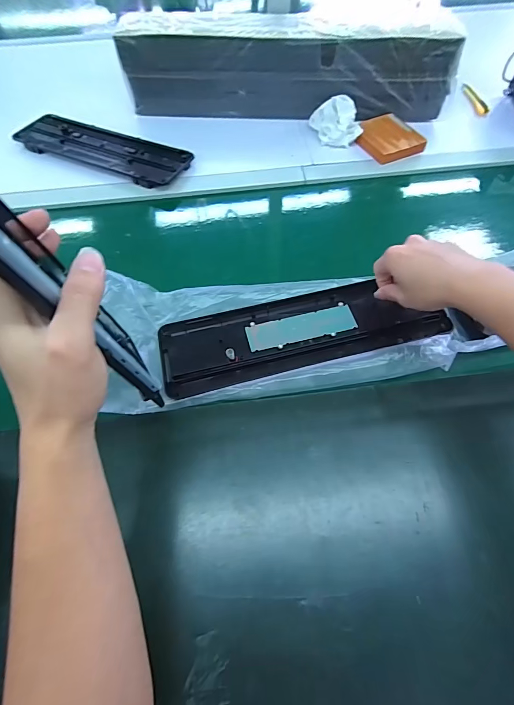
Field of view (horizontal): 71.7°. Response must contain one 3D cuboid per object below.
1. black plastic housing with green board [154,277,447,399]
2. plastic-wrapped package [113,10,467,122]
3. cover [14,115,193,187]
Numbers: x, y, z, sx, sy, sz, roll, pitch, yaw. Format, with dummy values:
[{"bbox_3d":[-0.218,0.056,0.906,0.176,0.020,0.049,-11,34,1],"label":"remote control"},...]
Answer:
[{"bbox_3d":[0.055,-0.029,0.456,0.349,0.025,0.119,-12,60,-4],"label":"black plastic housing with green board"},{"bbox_3d":[0.057,-0.539,0.685,0.614,0.157,0.100,6,58,5],"label":"plastic-wrapped package"},{"bbox_3d":[-0.292,-0.379,0.669,0.345,0.023,0.106,20,60,14],"label":"cover"}]

